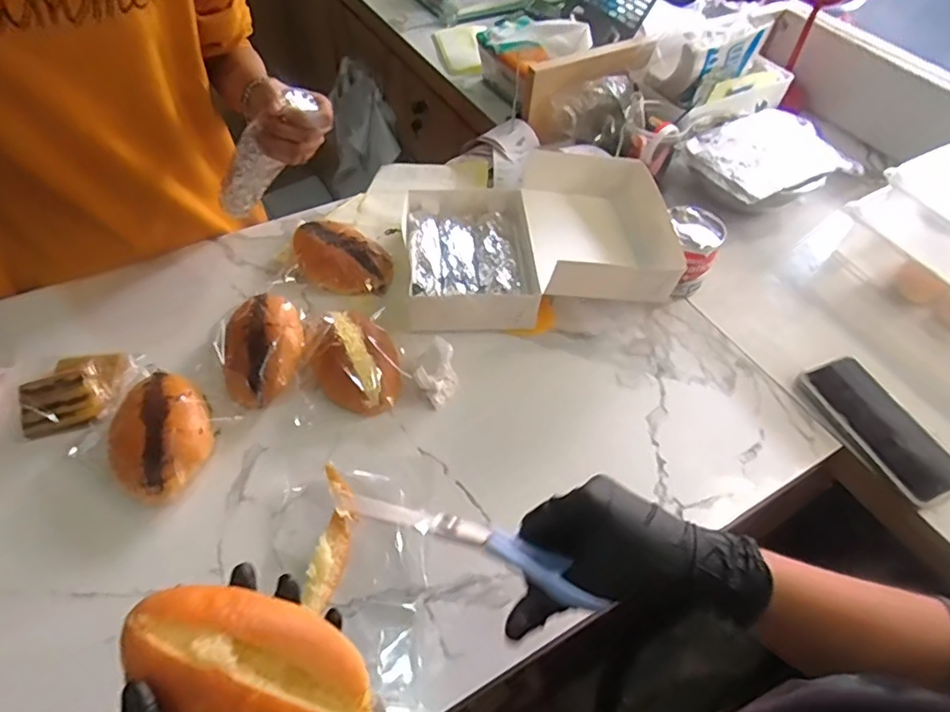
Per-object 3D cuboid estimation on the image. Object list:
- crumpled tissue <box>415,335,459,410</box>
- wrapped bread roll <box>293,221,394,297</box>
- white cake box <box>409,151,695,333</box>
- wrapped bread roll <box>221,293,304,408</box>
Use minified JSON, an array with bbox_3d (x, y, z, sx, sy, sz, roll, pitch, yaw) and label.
[{"bbox_3d":[-0.040,0.015,0.603,0.043,0.041,0.050,21,53,14],"label":"crumpled tissue"},{"bbox_3d":[-0.163,-0.118,0.707,0.140,0.039,0.082,32,56,21],"label":"wrapped bread roll"},{"bbox_3d":[0.068,-0.141,0.699,0.311,0.103,0.226,-1,51,-4],"label":"white cake box"},{"bbox_3d":[-0.222,-0.010,0.611,0.084,0.041,0.129,-5,51,-7],"label":"wrapped bread roll"}]

